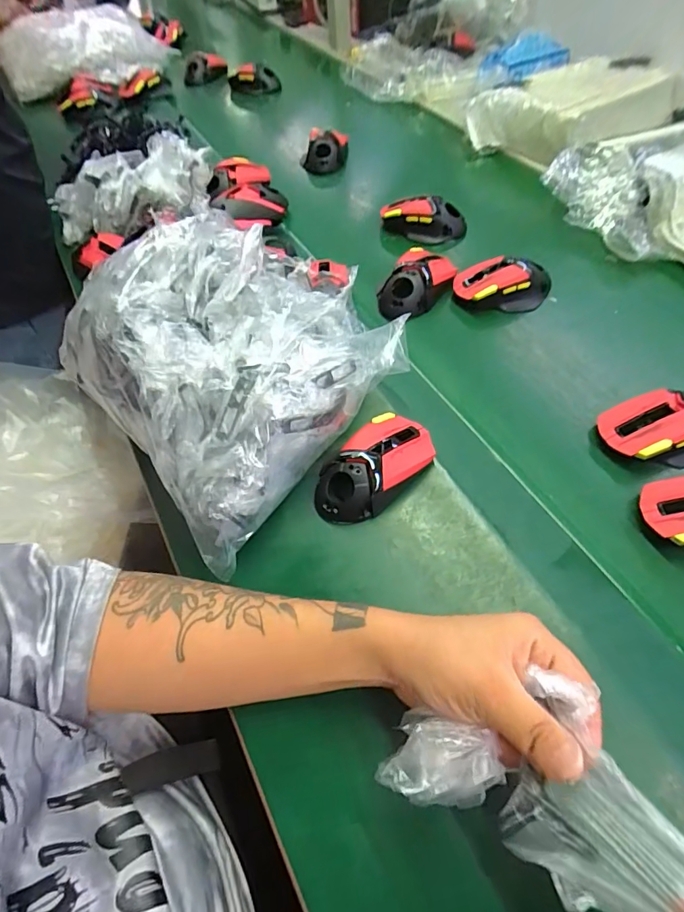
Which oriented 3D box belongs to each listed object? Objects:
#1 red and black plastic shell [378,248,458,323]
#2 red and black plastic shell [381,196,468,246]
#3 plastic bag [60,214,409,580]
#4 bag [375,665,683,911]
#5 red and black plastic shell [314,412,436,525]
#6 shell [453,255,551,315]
[{"bbox_3d":[0.087,-0.211,0.569,0.101,0.037,0.071,-38,62,-20],"label":"red and black plastic shell"},{"bbox_3d":[0.111,-0.328,0.647,0.118,0.043,0.054,7,57,8],"label":"red and black plastic shell"},{"bbox_3d":[-0.103,-0.100,0.428,0.258,0.135,0.257,38,66,25],"label":"plastic bag"},{"bbox_3d":[0.093,0.177,0.242,0.128,0.062,0.100,-12,56,-5],"label":"bag"},{"bbox_3d":[0.028,0.009,0.425,0.068,0.037,0.121,38,66,25],"label":"red and black plastic shell"},{"bbox_3d":[0.192,-0.203,0.556,0.113,0.041,0.059,0,56,3],"label":"shell"}]

